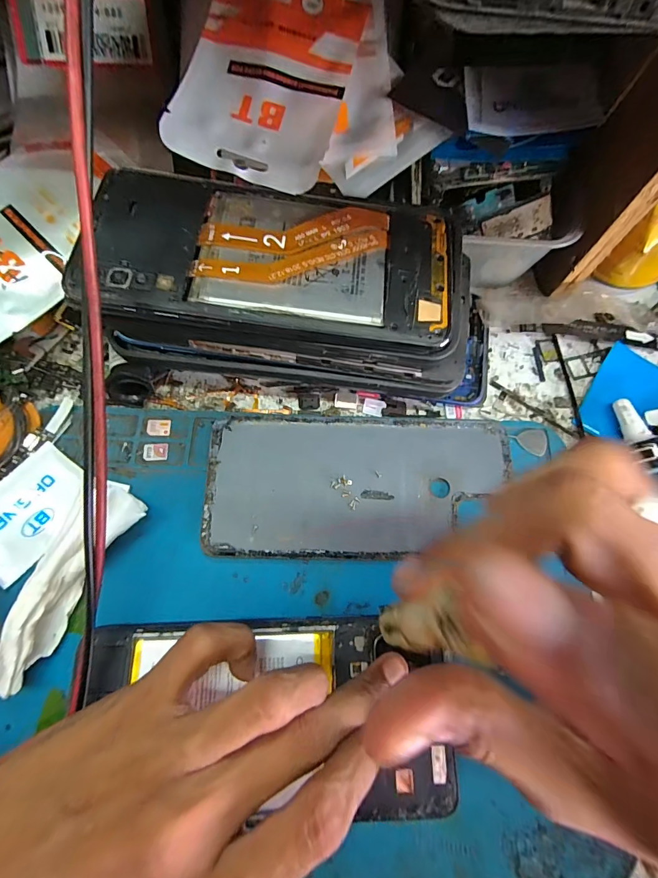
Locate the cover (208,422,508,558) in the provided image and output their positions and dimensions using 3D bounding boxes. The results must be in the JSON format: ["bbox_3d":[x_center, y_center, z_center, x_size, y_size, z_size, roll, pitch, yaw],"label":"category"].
[{"bbox_3d":[0.016,0.023,0.196,0.154,0.005,0.070,0,74,-1],"label":"cover"}]

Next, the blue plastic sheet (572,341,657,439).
[{"bbox_3d":[0.169,-0.023,0.212,0.039,0.004,0.060,33,76,8],"label":"blue plastic sheet"}]

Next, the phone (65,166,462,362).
[{"bbox_3d":[-0.020,-0.077,0.163,0.156,0.011,0.073,6,72,-3],"label":"phone"}]

